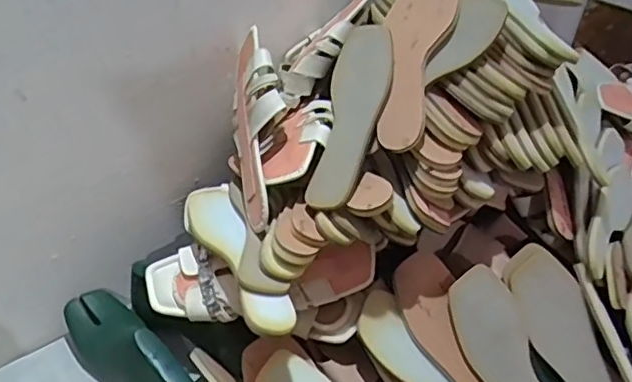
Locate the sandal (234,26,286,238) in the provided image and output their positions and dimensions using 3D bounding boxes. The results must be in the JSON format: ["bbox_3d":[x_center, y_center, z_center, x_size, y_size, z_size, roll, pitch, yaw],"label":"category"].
[{"bbox_3d":[-0.068,-0.074,0.720,0.058,0.242,0.076,0,-11,-7],"label":"sandal"}]

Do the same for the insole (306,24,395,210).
[{"bbox_3d":[0.042,-0.089,0.692,0.087,0.011,0.229,-8,64,42],"label":"insole"}]

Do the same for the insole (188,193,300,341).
[{"bbox_3d":[-0.096,0.069,0.690,0.060,0.022,0.261,-12,38,-23],"label":"insole"}]

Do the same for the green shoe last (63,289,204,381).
[{"bbox_3d":[-0.205,0.198,0.710,0.259,0.087,0.077,30,40,35],"label":"green shoe last"}]

